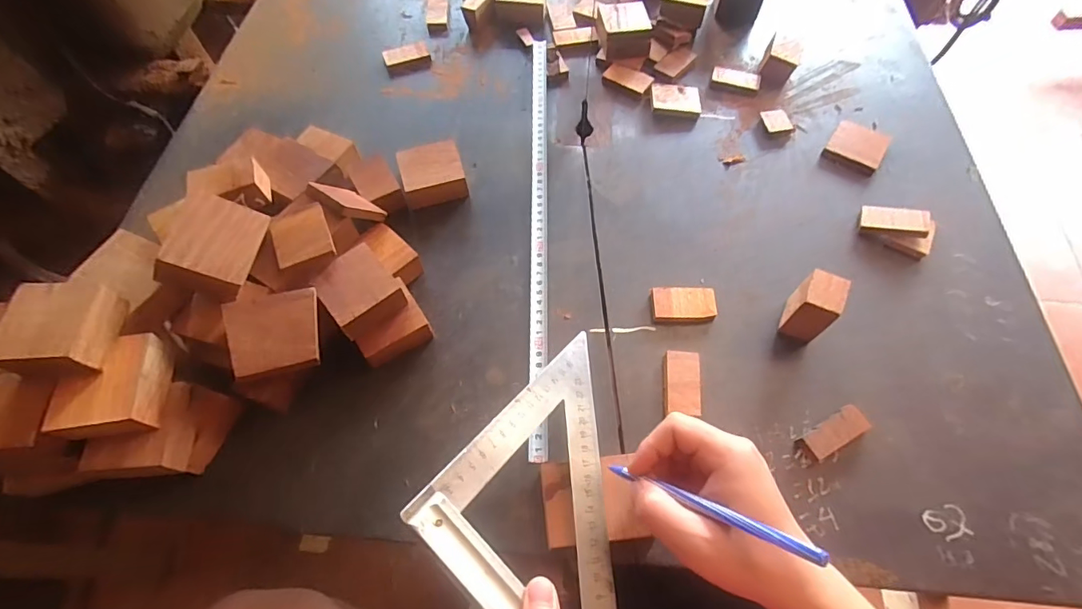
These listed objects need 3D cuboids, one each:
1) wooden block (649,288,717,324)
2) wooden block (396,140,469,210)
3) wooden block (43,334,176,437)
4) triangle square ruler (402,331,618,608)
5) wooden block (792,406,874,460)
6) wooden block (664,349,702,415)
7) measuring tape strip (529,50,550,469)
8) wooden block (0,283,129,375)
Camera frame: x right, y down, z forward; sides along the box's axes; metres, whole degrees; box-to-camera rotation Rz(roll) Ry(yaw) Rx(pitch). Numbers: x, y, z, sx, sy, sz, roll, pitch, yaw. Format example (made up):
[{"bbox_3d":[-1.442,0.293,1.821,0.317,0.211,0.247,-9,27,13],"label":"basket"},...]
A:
[{"bbox_3d":[0.127,0.000,0.435,0.055,0.011,0.031,-1,61,-1],"label":"wooden block"},{"bbox_3d":[-0.110,-0.131,0.500,0.060,0.031,0.065,-14,62,-8],"label":"wooden block"},{"bbox_3d":[-0.289,0.057,0.329,0.055,0.028,0.066,-4,63,-2],"label":"wooden block"},{"bbox_3d":[0.033,0.140,0.325,0.178,0.009,0.175,48,50,4],"label":"triangle square ruler"},{"bbox_3d":[0.226,0.100,0.378,0.057,0.014,0.021,-26,65,-14],"label":"wooden block"},{"bbox_3d":[0.115,0.064,0.399,0.028,0.011,0.052,6,61,2],"label":"wooden block"},{"bbox_3d":[-0.002,-0.096,0.486,0.016,0.005,0.482,1,63,-1],"label":"measuring tape strip"},{"bbox_3d":[-0.317,0.015,0.321,0.054,0.027,0.058,0,63,0],"label":"wooden block"}]

